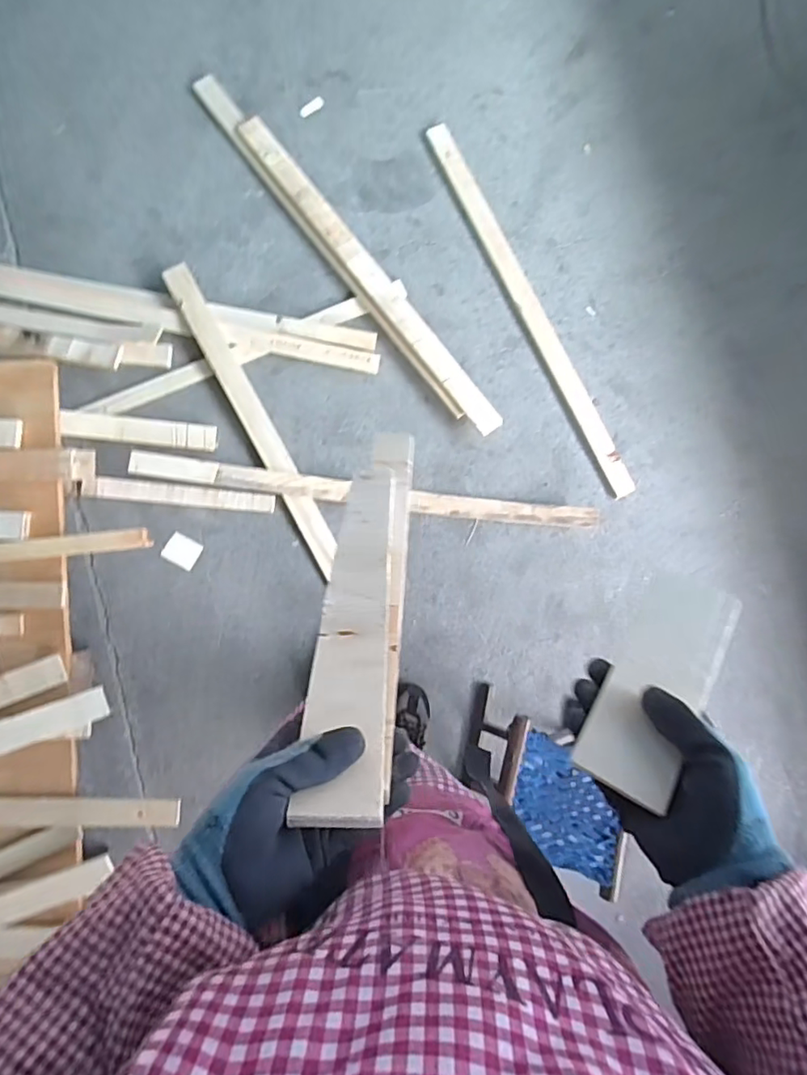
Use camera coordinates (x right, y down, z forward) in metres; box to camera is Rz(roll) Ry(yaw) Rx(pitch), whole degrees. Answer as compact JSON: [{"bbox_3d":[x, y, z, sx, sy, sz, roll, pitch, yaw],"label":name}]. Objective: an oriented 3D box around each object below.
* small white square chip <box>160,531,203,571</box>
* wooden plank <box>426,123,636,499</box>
[{"bbox_3d":[-0.466,0.029,1.175,0.071,0.009,0.060,29,85,-3],"label":"small white square chip"},{"bbox_3d":[0.294,-0.520,1.278,0.049,0.020,0.941,-27,89,-6],"label":"wooden plank"}]

